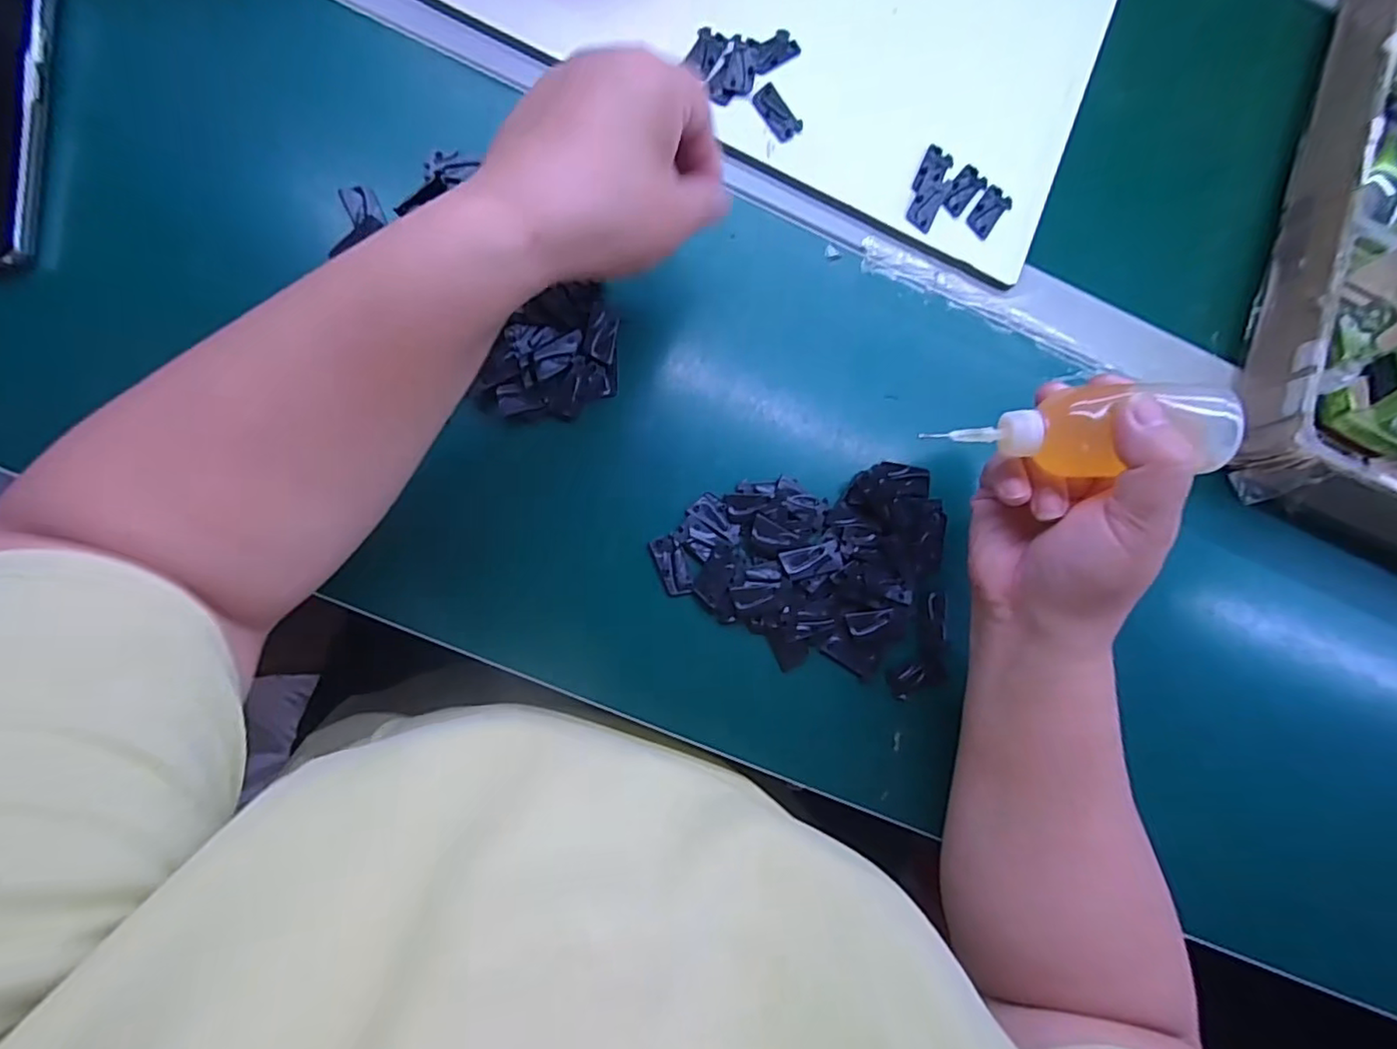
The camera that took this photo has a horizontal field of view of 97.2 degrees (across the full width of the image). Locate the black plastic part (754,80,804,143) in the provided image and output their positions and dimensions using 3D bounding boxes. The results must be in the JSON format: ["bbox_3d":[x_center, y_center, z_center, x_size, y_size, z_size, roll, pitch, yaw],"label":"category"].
[{"bbox_3d":[0.047,-0.246,0.367,0.018,0.004,0.035,-35,90,-11],"label":"black plastic part"}]

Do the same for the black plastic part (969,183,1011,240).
[{"bbox_3d":[0.181,-0.194,0.380,0.017,0.004,0.035,38,79,-3],"label":"black plastic part"}]

